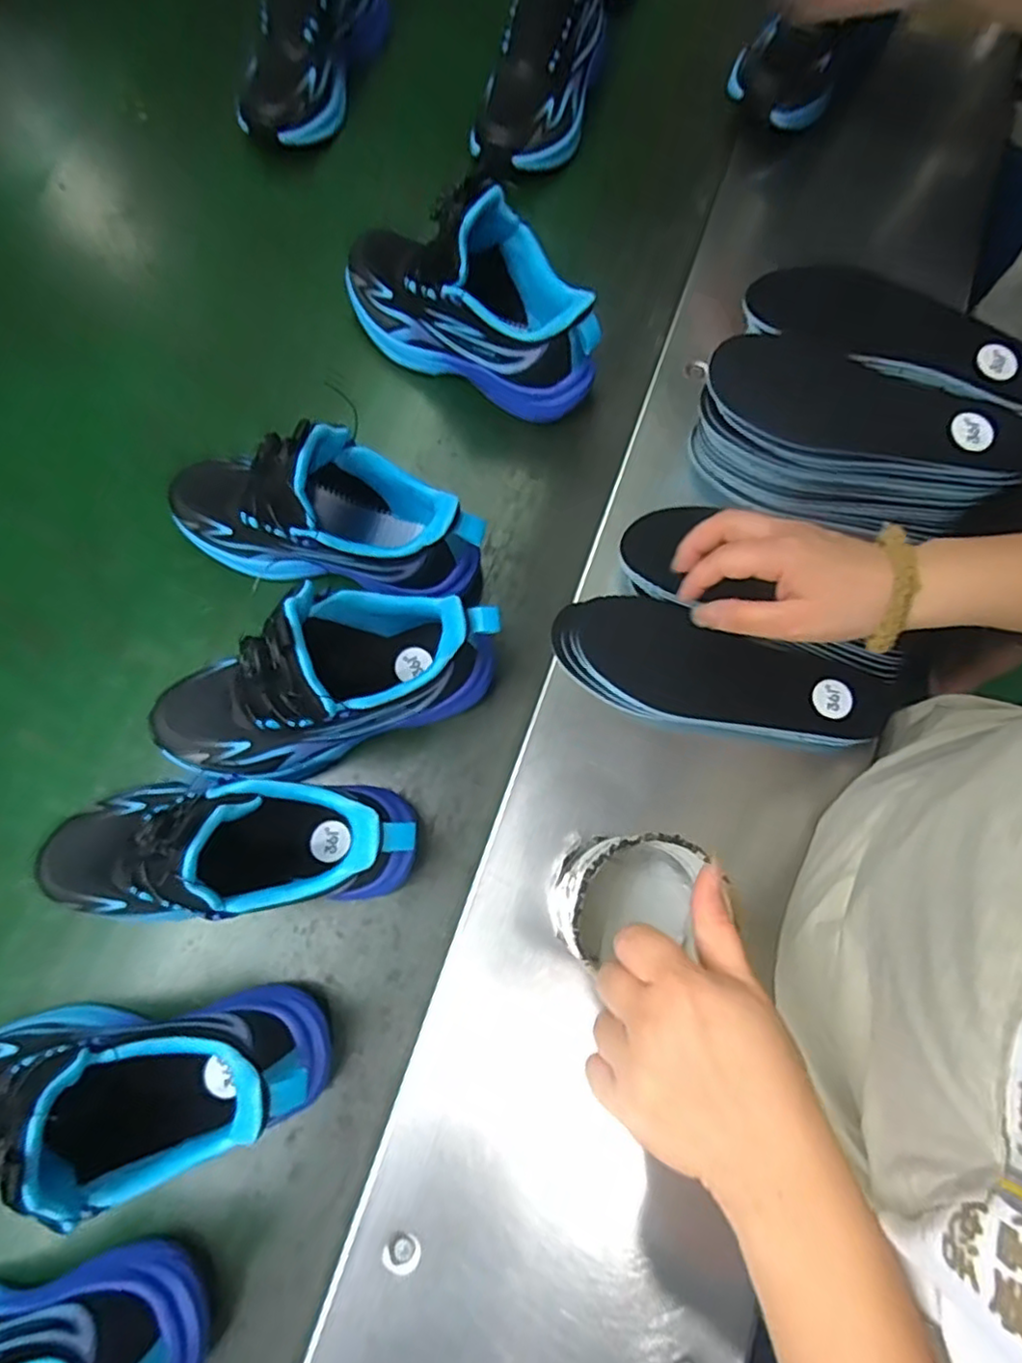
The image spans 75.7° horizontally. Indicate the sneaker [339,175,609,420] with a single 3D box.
[{"bbox_3d":[-0.037,-0.305,0.515,0.230,0.138,0.082,32,76,10],"label":"sneaker"}]

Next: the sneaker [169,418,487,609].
[{"bbox_3d":[-0.137,-0.124,0.471,0.236,0.143,0.081,14,75,1],"label":"sneaker"}]

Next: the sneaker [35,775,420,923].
[{"bbox_3d":[-0.177,0.093,0.399,0.236,0.123,0.086,-2,73,1],"label":"sneaker"}]

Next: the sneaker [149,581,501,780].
[{"bbox_3d":[-0.125,-0.006,0.423,0.231,0.127,0.088,-21,78,-8],"label":"sneaker"}]

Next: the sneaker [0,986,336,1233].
[{"bbox_3d":[-0.226,0.228,0.359,0.233,0.123,0.079,-5,76,-4],"label":"sneaker"}]

